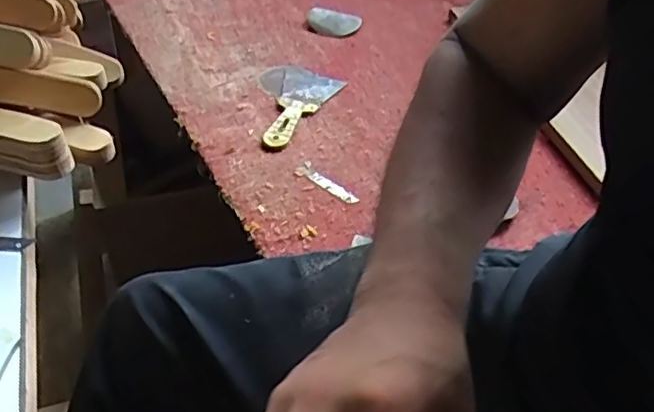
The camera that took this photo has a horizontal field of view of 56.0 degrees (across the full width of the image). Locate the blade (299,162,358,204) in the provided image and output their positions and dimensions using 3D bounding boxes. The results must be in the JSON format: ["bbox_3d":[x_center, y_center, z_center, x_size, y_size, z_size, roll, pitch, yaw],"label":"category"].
[{"bbox_3d":[0.001,-0.029,0.787,0.018,0.004,0.092,-32,52,-30],"label":"blade"}]

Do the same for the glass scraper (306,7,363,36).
[{"bbox_3d":[0.012,-0.332,1.108,0.090,0.022,0.062,19,47,18],"label":"glass scraper"}]

